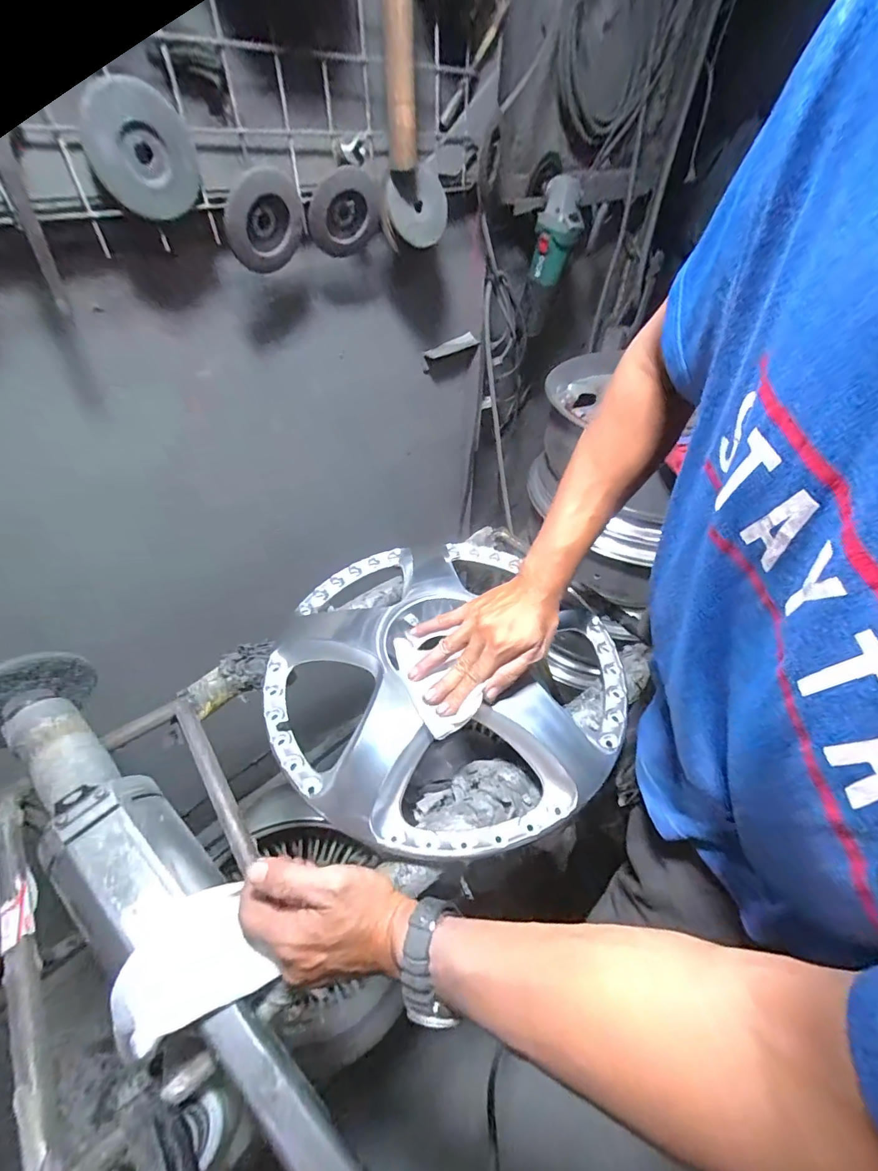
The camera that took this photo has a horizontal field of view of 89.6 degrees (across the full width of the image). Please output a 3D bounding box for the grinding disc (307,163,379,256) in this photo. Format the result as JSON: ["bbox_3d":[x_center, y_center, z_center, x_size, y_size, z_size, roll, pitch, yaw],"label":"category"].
[{"bbox_3d":[-0.118,-0.472,0.567,0.103,0.099,0.013,-36,77,-2],"label":"grinding disc"}]

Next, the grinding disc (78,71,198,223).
[{"bbox_3d":[-0.284,-0.415,0.424,0.093,0.093,0.023,-27,52,-25],"label":"grinding disc"}]

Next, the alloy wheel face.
[{"bbox_3d":[0.000,0.093,0.546,0.400,0.070,0.415,1,46,-1],"label":"alloy wheel face"}]

